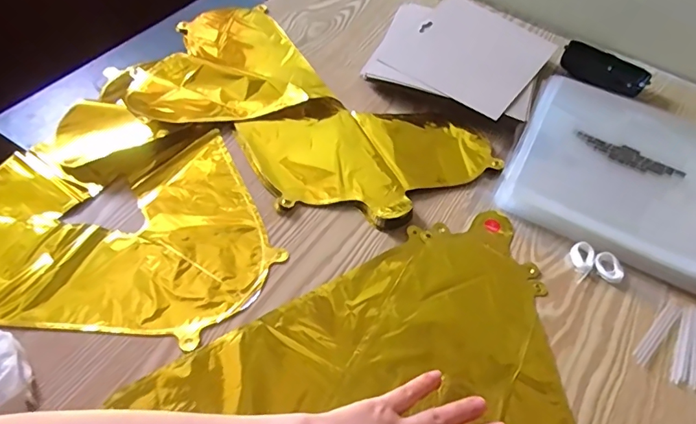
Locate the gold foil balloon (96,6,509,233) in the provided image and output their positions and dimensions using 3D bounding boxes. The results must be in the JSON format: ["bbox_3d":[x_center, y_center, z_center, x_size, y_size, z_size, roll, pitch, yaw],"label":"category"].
[{"bbox_3d":[-0.065,-0.119,0.548,0.413,0.018,0.225,34,58,20],"label":"gold foil balloon"}]

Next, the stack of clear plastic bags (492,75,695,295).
[{"bbox_3d":[0.290,-0.045,0.519,0.210,0.029,0.213,25,55,14],"label":"stack of clear plastic bags"}]

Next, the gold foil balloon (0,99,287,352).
[{"bbox_3d":[-0.224,-0.006,0.448,0.307,0.016,0.237,6,53,0],"label":"gold foil balloon"}]

